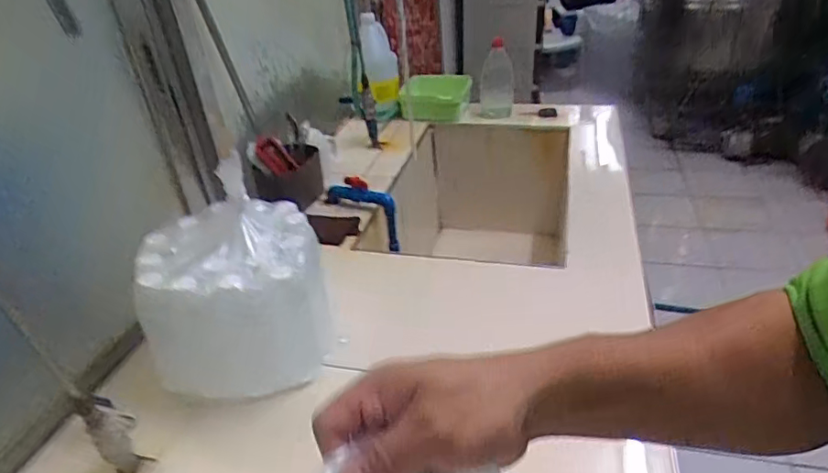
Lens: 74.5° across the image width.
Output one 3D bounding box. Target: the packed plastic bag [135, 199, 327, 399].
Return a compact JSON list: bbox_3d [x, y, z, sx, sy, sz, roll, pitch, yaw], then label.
[{"bbox_3d":[-0.243,0.079,0.762,0.231,0.207,0.206,-10,32,-7],"label":"packed plastic bag"}]

